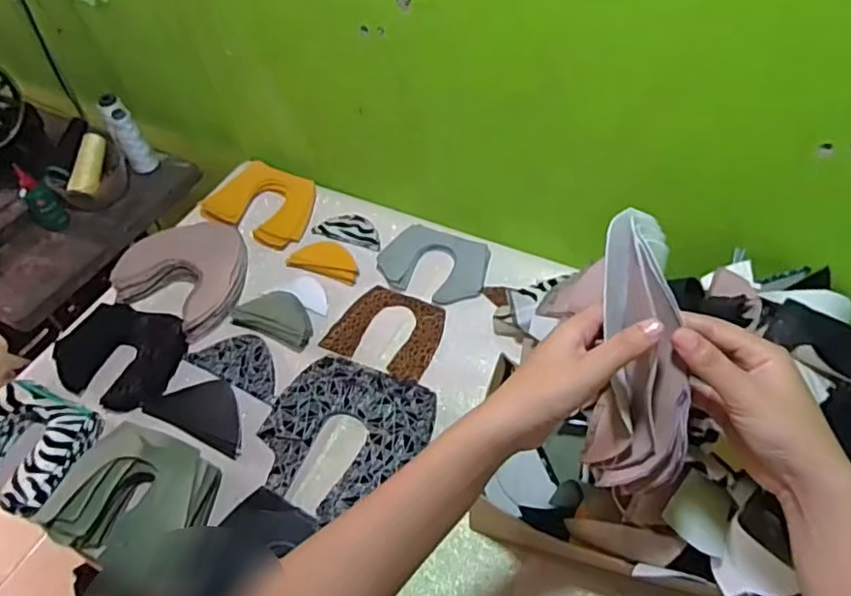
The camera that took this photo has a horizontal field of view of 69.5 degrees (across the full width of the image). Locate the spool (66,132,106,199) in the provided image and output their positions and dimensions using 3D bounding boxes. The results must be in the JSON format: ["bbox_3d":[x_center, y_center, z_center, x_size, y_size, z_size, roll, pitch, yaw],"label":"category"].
[{"bbox_3d":[-0.561,-0.221,1.020,0.036,0.036,0.115,5,74,9],"label":"spool"}]

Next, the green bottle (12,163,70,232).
[{"bbox_3d":[-0.613,-0.156,0.973,0.037,0.109,0.039,-5,51,2],"label":"green bottle"}]

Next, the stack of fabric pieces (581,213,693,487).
[{"bbox_3d":[0.137,0.043,0.399,0.050,0.200,0.051,-6,23,0],"label":"stack of fabric pieces"}]

